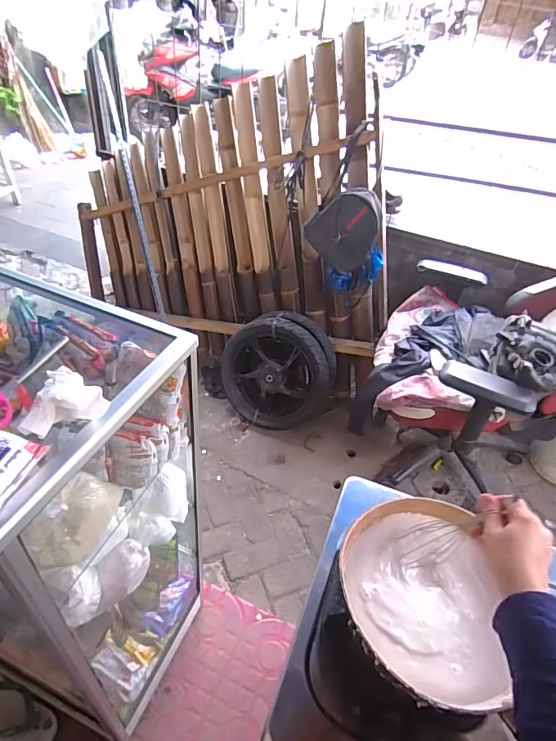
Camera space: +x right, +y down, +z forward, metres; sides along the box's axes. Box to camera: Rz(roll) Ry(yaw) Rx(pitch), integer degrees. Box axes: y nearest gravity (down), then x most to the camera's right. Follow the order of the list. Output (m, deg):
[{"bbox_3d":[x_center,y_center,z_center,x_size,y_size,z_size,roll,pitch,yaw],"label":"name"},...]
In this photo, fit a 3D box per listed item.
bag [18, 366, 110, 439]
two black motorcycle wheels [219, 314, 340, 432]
[{"bbox_3d":[-0.260,0.028,0.566,0.094,0.044,0.103,-5,43,-13],"label":"bag"},{"bbox_3d":[0.004,0.001,1.934,0.471,0.485,0.141,2,17,11],"label":"two black motorcycle wheels"}]

